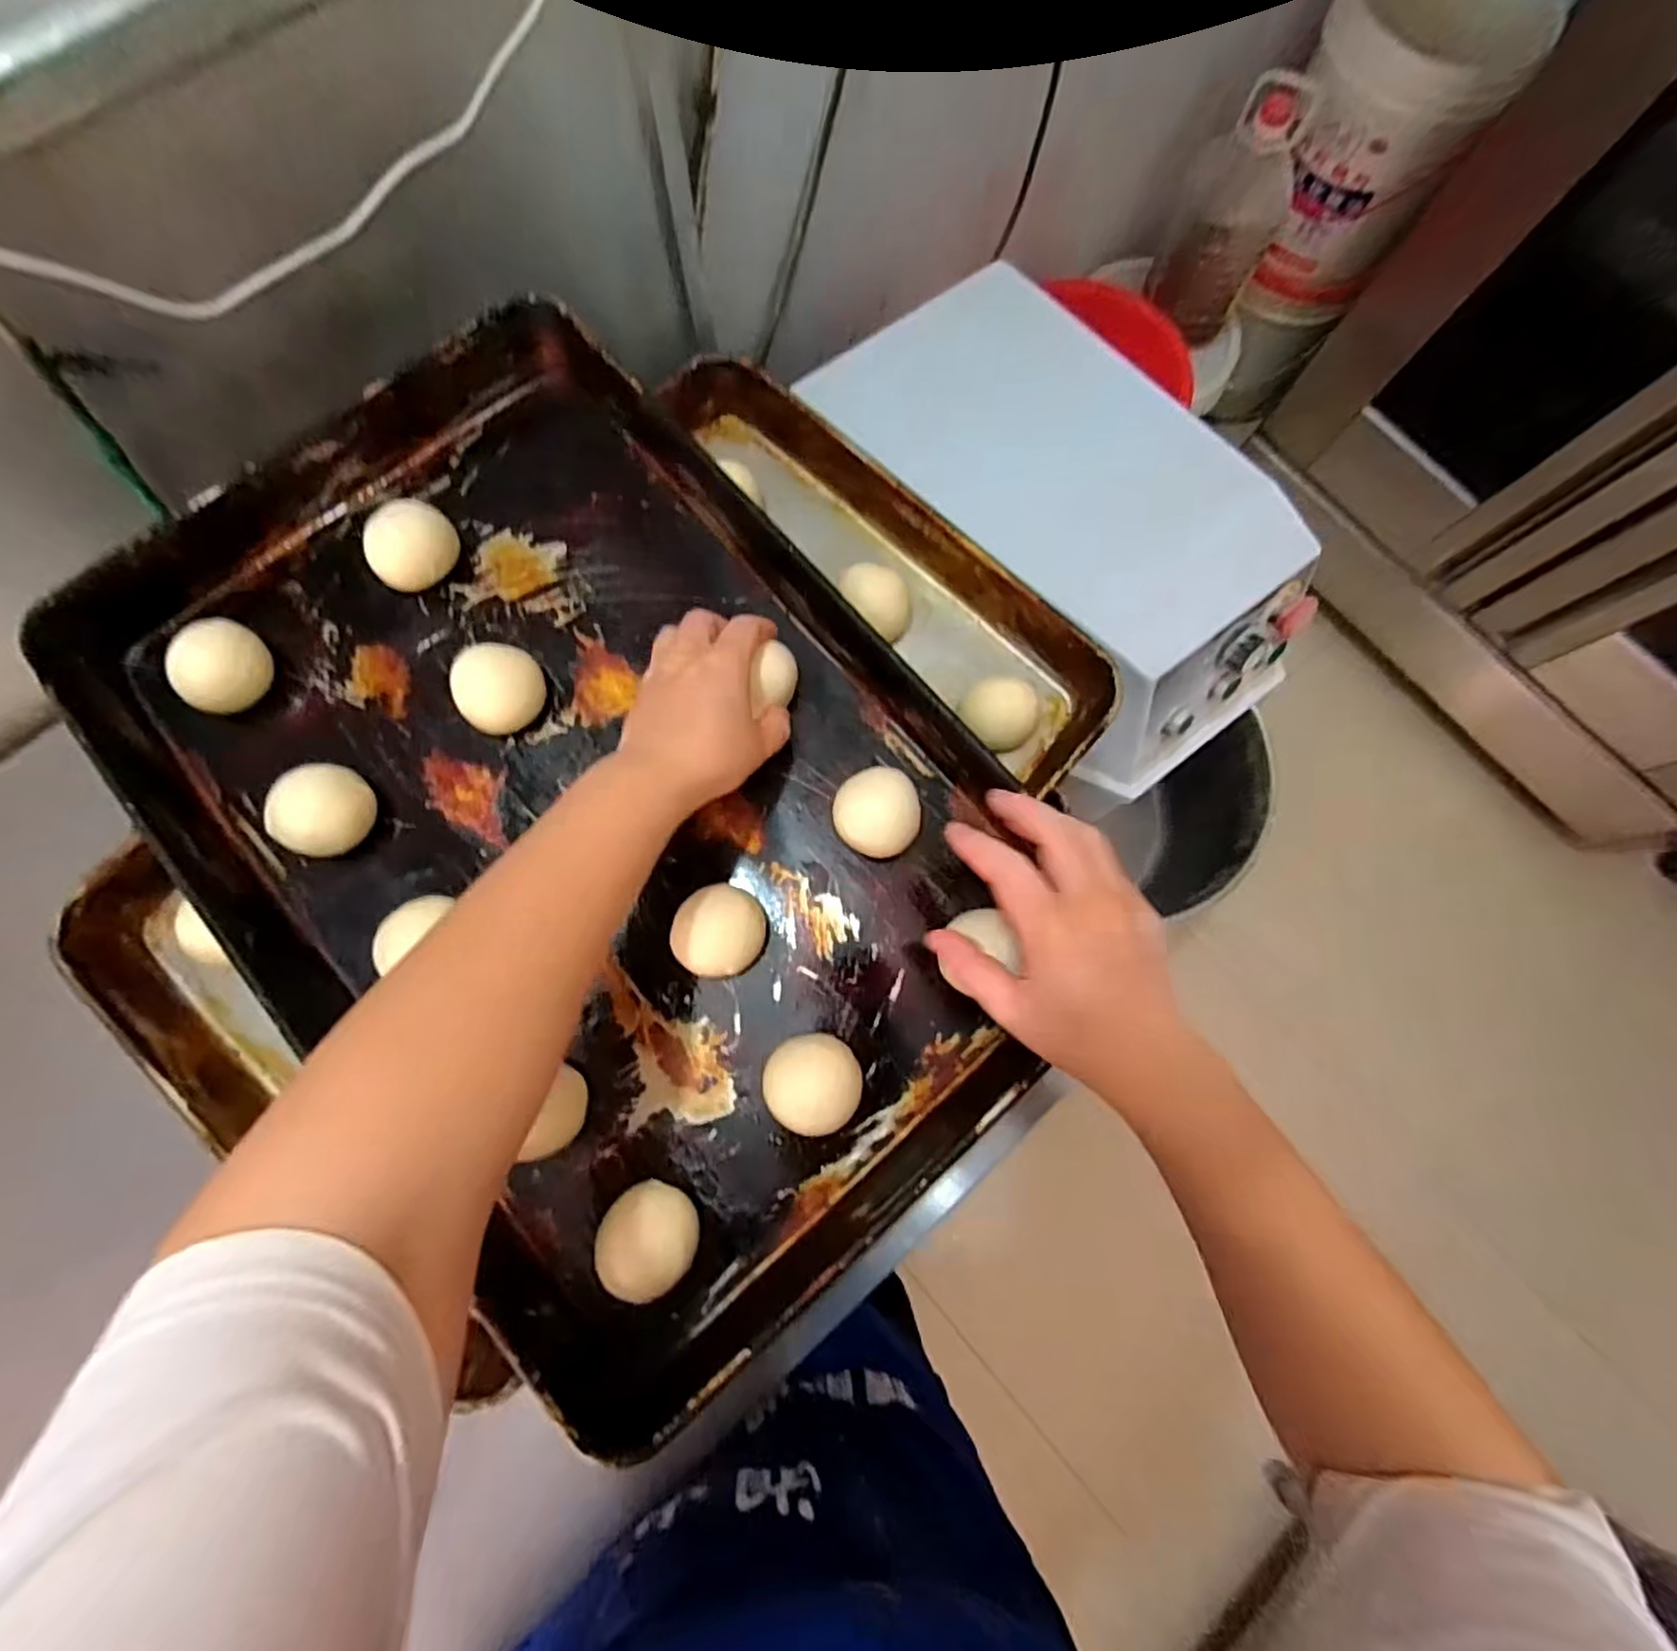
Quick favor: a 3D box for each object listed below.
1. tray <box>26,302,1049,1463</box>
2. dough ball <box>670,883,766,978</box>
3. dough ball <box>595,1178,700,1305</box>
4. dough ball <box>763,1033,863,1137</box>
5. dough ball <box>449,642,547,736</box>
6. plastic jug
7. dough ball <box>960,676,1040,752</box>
[{"bbox_3d":[-0.161,-0.016,0.451,0.419,0.062,0.595,-41,81,-9],"label":"tray"},{"bbox_3d":[-0.072,0.063,0.432,0.053,0.038,0.052,0,77,-1],"label":"dough ball"},{"bbox_3d":[-0.104,0.225,0.394,0.052,0.033,0.051,0,77,-1],"label":"dough ball"},{"bbox_3d":[-0.015,0.147,0.417,0.054,0.034,0.050,0,77,-1],"label":"dough ball"},{"bbox_3d":[-0.218,-0.089,0.463,0.054,0.028,0.050,-43,81,-9],"label":"dough ball"},{"bbox_3d":[0.602,-0.943,1.124,0.111,0.307,0.162,-43,81,-9],"label":"plastic jug"},{"bbox_3d":[0.114,-0.078,0.513,0.050,0.035,0.050,0,77,-1],"label":"dough ball"}]

